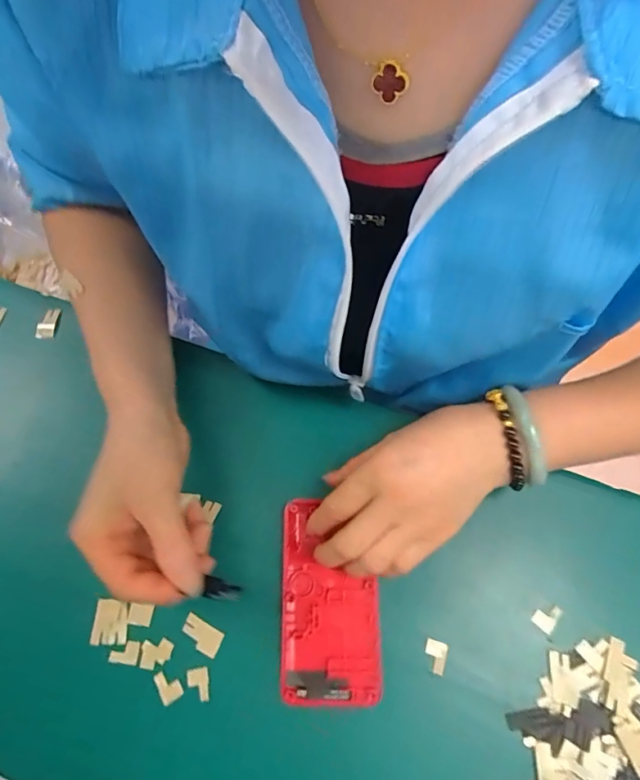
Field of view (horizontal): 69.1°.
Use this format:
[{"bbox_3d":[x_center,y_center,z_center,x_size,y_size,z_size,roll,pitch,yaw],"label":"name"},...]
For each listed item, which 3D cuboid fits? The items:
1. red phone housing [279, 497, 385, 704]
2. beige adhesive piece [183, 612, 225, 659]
[{"bbox_3d":[0.006,0.136,0.305,0.062,0.010,0.121,-2,67,2],"label":"red phone housing"},{"bbox_3d":[-0.078,0.161,0.305,0.028,0.004,0.017,26,70,13],"label":"beige adhesive piece"}]

